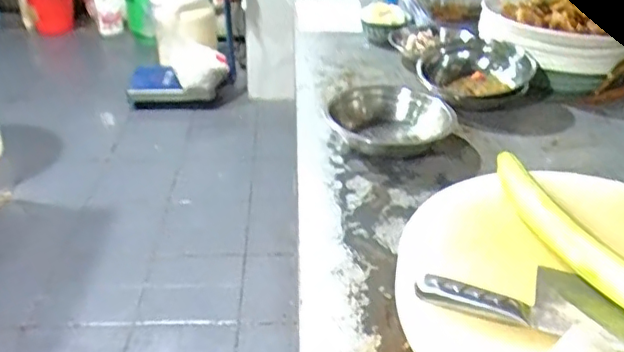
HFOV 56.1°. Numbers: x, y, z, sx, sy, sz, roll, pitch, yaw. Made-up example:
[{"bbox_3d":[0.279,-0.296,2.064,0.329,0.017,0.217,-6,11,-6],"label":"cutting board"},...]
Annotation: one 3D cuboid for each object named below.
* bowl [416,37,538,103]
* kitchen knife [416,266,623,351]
[{"bbox_3d":[0.286,-0.177,1.042,0.131,0.099,0.175,-20,39,-30],"label":"bowl"},{"bbox_3d":[0.261,0.127,0.550,0.302,0.023,0.098,15,35,18],"label":"kitchen knife"}]

